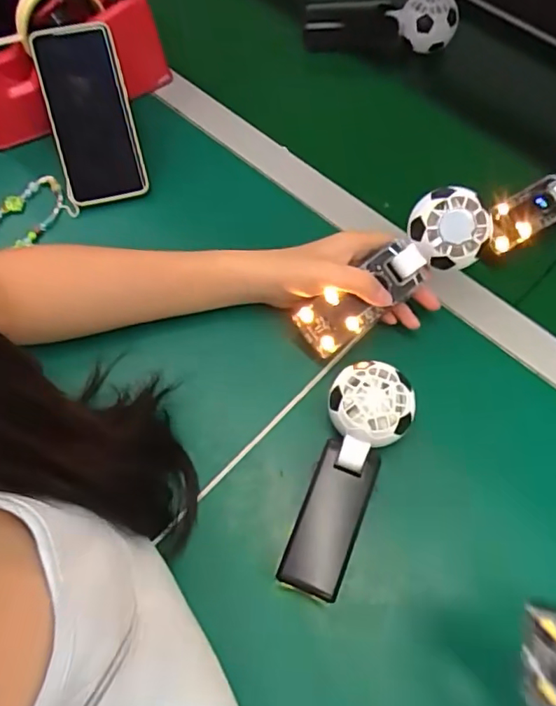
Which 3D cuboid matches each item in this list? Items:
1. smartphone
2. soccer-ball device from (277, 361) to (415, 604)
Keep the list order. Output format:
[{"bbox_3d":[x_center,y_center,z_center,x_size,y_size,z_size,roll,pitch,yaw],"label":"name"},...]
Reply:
[{"bbox_3d":[-0.174,-0.223,0.518,0.074,0.015,0.154,-15,98,-19],"label":"smartphone"},{"bbox_3d":[0.045,0.086,0.396,0.061,0.053,0.163,22,65,10],"label":"soccer-ball device"}]

